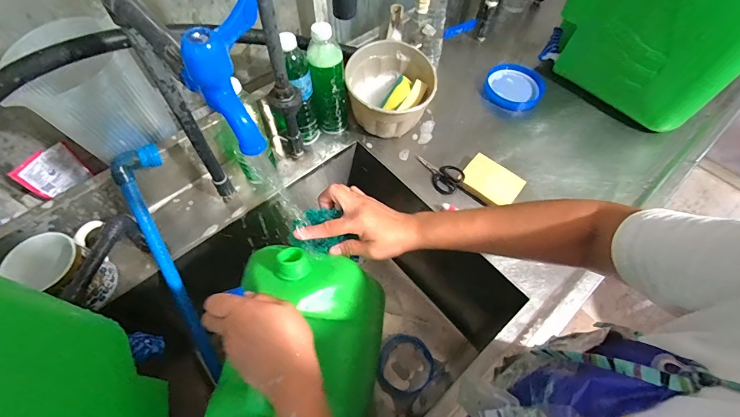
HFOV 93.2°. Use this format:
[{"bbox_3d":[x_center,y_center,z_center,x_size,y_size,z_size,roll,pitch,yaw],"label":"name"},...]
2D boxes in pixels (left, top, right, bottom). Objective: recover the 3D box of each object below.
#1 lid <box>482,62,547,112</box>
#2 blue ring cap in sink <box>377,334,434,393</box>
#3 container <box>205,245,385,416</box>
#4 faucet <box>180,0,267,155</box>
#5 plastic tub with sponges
[{"bbox_3d":[0.322,-0.269,0.780,0.127,0.031,0.125,14,59,7],"label":"lid"},{"bbox_3d":[0.084,0.357,0.813,0.124,0.028,0.120,1,59,-1],"label":"blue ring cap in sink"},{"bbox_3d":[-0.090,0.216,0.410,0.174,0.158,0.307,11,59,5],"label":"container"},{"bbox_3d":[-0.102,-0.096,0.257,0.041,0.078,0.074,0,59,-2],"label":"faucet"},{"bbox_3d":[0.039,-0.219,0.687,0.159,0.119,0.170,1,59,-1],"label":"plastic tub with sponges"}]

